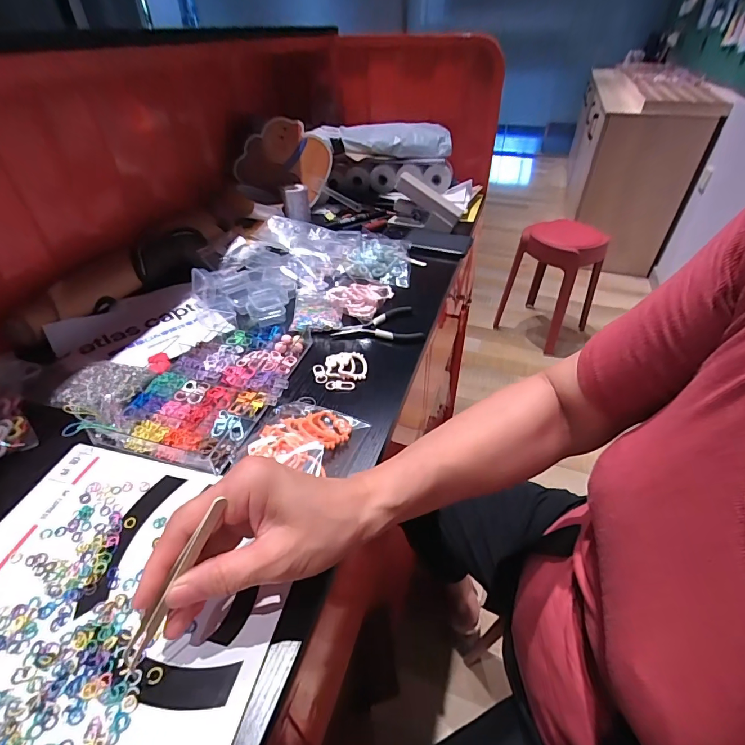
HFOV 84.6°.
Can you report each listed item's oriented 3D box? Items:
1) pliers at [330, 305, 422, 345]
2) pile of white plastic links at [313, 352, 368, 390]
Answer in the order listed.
[{"bbox_3d":[0.005,-0.056,0.519,0.107,0.014,0.063,-7,41,-9],"label":"pliers"},{"bbox_3d":[-0.036,-0.005,0.463,0.060,0.011,0.054,6,41,6],"label":"pile of white plastic links"}]

